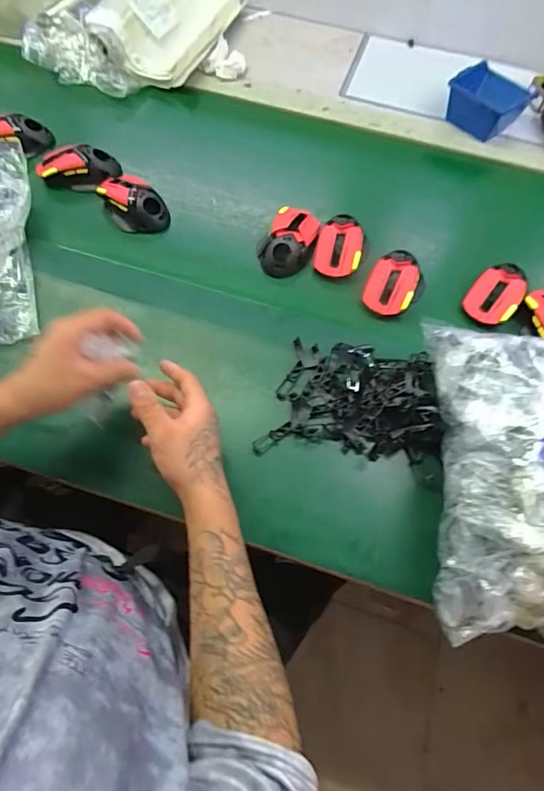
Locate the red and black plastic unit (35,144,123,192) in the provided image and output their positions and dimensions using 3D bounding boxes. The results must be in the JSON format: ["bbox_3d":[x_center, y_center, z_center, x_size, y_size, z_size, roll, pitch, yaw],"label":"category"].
[{"bbox_3d":[-0.297,-0.348,0.705,0.117,0.039,0.063,5,65,0],"label":"red and black plastic unit"}]

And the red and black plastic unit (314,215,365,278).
[{"bbox_3d":[0.099,-0.216,0.670,0.068,0.036,0.096,13,65,4],"label":"red and black plastic unit"}]

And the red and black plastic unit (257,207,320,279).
[{"bbox_3d":[0.027,-0.224,0.671,0.074,0.038,0.109,28,67,10],"label":"red and black plastic unit"}]

